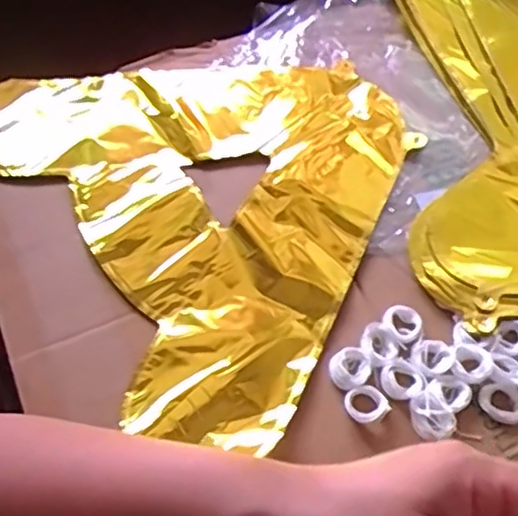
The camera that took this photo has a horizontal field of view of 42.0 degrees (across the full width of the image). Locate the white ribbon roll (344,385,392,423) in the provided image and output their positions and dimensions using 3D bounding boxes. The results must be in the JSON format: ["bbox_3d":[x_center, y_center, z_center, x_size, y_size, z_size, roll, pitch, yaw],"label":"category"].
[{"bbox_3d":[0.071,0.096,0.446,0.025,0.004,0.025,0,59,0],"label":"white ribbon roll"}]

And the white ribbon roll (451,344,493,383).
[{"bbox_3d":[0.145,0.070,0.458,0.025,0.010,0.026,0,59,0],"label":"white ribbon roll"}]

